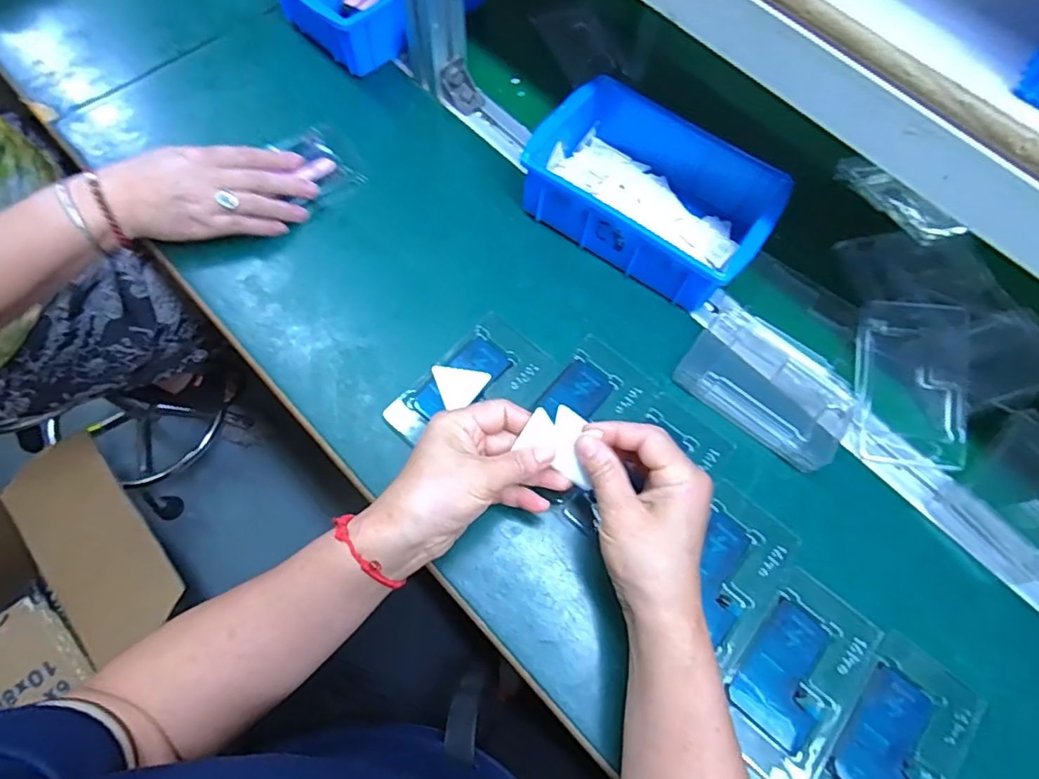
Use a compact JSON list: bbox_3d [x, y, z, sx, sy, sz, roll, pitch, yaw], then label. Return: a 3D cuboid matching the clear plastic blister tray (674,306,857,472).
[{"bbox_3d":[0.201,-0.006,0.443,0.130,0.022,0.091,39,74,12],"label":"clear plastic blister tray"}]

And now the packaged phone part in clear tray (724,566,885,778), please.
[{"bbox_3d":[0.189,0.195,0.380,0.072,0.005,0.128,37,74,11],"label":"packaged phone part in clear tray"}]

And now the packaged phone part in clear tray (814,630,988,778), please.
[{"bbox_3d":[0.250,0.236,0.368,0.074,0.007,0.125,35,73,11],"label":"packaged phone part in clear tray"}]

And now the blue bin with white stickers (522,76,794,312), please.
[{"bbox_3d":[0.119,-0.178,0.489,0.202,0.055,0.149,34,73,10],"label":"blue bin with white stickers"}]

